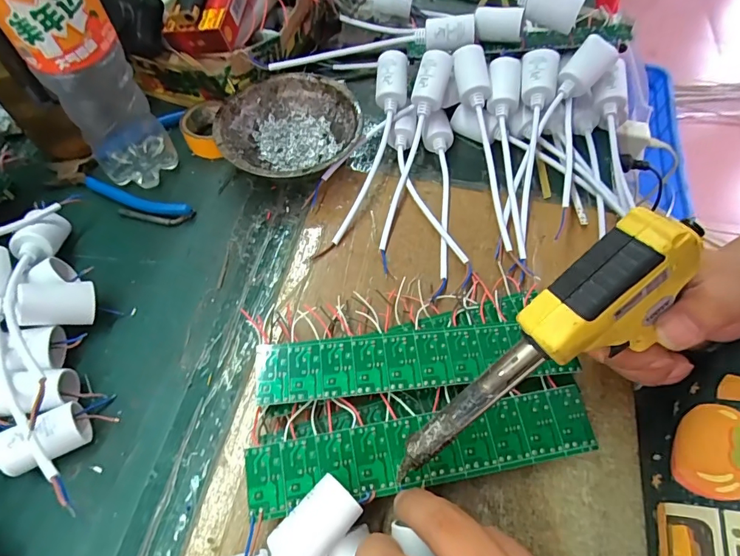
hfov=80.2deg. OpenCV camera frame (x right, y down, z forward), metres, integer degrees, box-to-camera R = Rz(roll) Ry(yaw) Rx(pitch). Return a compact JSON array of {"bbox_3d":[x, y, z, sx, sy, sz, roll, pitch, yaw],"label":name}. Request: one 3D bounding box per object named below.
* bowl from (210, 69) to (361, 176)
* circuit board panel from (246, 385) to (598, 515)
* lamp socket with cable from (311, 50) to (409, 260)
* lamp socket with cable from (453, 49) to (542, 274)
[{"bbox_3d":[-0.071,-0.127,0.399,0.121,0.041,0.124,0,60,0],"label":"bowl"},{"bbox_3d":[0.032,0.100,0.256,0.201,0.004,0.039,-9,68,-7],"label":"circuit board panel"},{"bbox_3d":[-0.001,-0.104,0.384,0.030,0.038,0.195,15,82,9],"label":"lamp socket with cable"},{"bbox_3d":[0.105,-0.098,0.382,0.035,0.051,0.208,-7,79,-4],"label":"lamp socket with cable"}]

